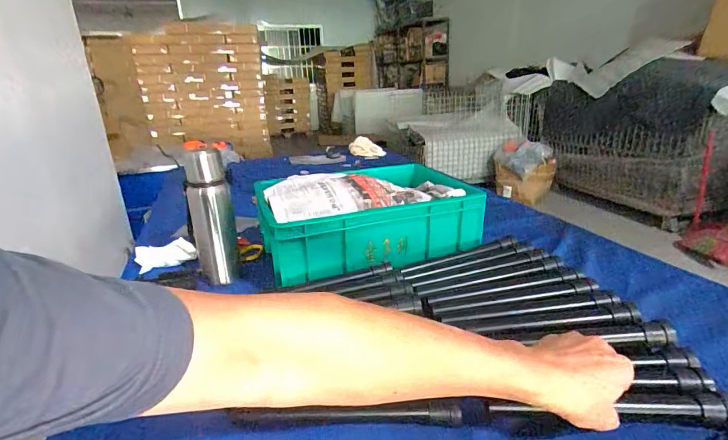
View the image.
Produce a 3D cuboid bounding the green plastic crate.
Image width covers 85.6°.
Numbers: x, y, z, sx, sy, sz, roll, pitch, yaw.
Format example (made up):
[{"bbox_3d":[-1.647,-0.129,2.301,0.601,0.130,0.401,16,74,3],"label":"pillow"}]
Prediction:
[{"bbox_3d":[-0.006,-0.006,0.785,0.388,0.131,0.292,-11,21,-21],"label":"green plastic crate"}]

